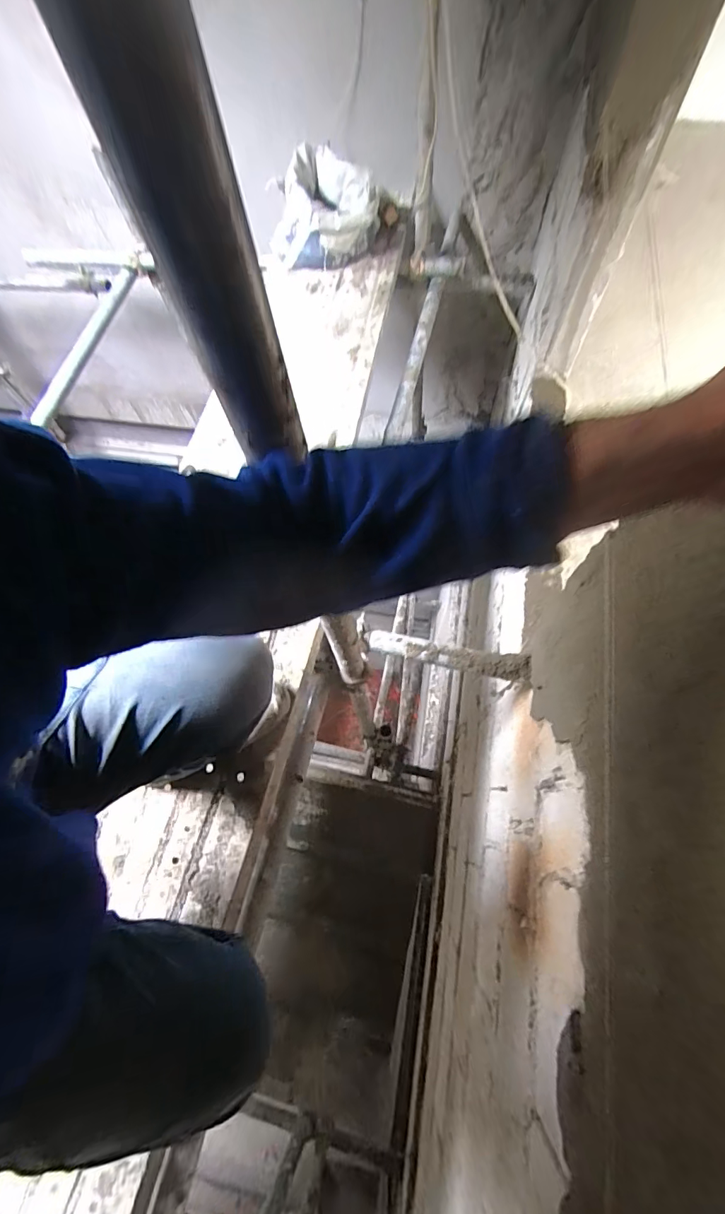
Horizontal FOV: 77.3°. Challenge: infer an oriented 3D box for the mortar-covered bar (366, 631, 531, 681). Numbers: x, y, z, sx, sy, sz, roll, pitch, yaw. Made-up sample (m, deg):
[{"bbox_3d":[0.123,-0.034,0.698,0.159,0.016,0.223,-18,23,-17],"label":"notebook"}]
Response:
[{"bbox_3d":[0.168,0.092,0.917,0.326,0.043,0.061,11,67,8],"label":"mortar-covered bar"}]

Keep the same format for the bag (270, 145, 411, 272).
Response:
[{"bbox_3d":[-0.087,-1.237,1.391,0.421,0.239,0.371,4,67,5],"label":"bag"}]

